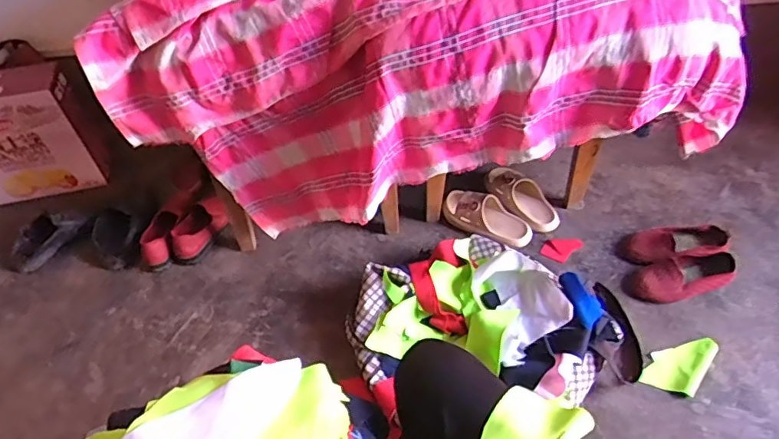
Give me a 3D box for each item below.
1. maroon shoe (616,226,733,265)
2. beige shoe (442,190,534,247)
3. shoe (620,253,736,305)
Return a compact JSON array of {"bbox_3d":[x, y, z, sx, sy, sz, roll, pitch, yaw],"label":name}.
[{"bbox_3d":[0.636,0.058,1.222,0.235,0.056,0.090,-2,49,0],"label":"maroon shoe"},{"bbox_3d":[0.233,-0.009,1.289,0.221,0.063,0.101,27,55,22],"label":"beige shoe"},{"bbox_3d":[0.617,0.125,1.151,0.230,0.052,0.086,-6,49,-4],"label":"shoe"}]

